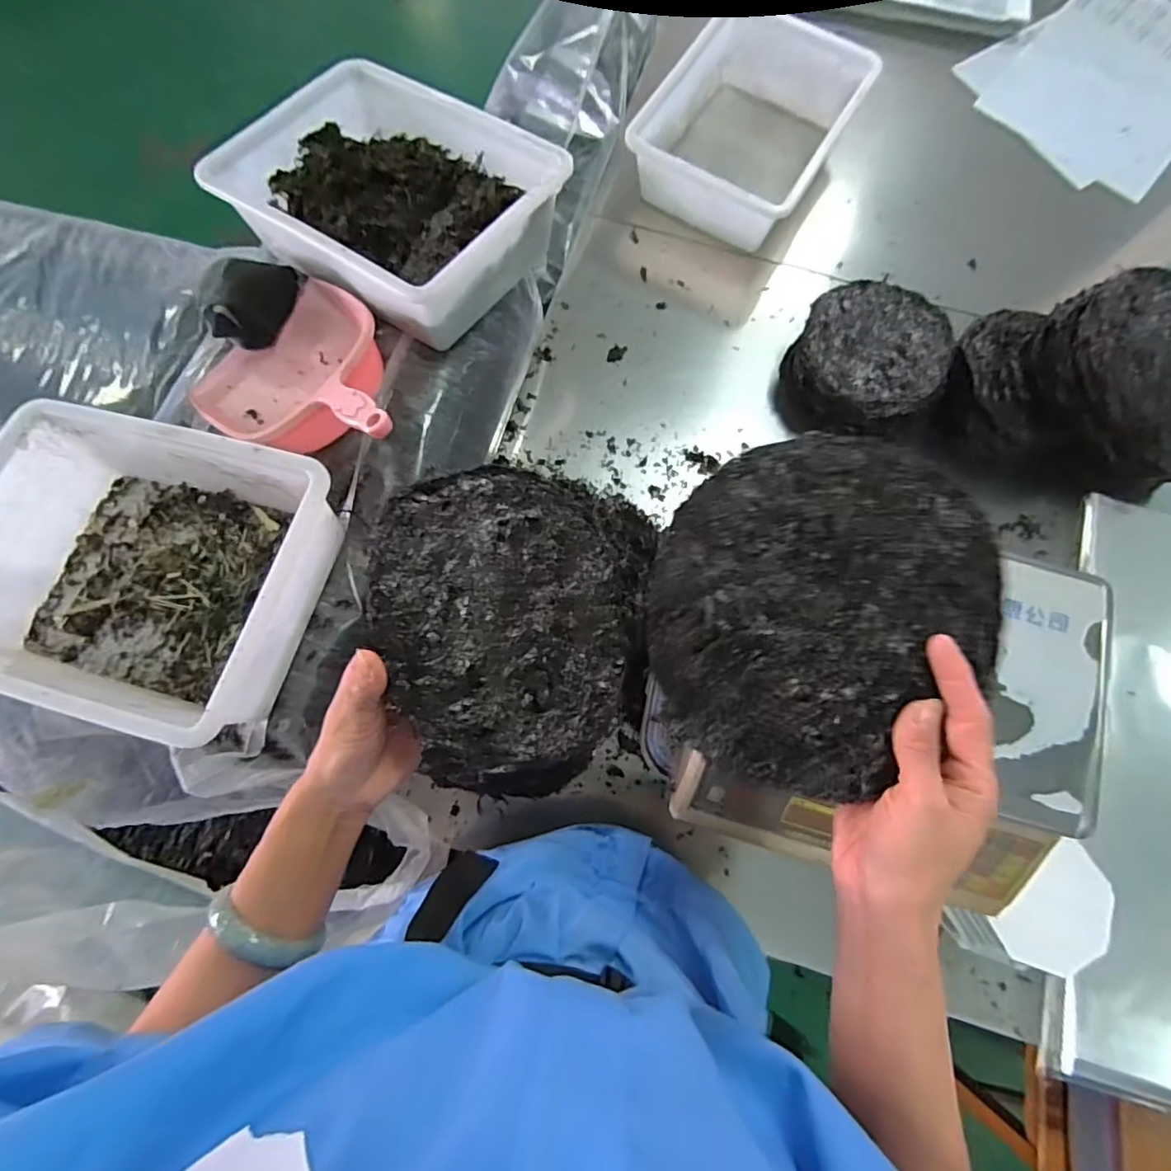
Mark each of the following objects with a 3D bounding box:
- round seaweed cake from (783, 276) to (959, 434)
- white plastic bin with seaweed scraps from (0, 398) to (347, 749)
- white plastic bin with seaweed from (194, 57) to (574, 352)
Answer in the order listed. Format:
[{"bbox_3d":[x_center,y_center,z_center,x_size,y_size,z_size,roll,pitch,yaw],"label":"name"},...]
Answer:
[{"bbox_3d":[0.404,-0.325,0.838,0.195,0.103,0.203,0,76,-1],"label":"round seaweed cake"},{"bbox_3d":[-0.450,-0.020,0.581,0.351,0.127,0.276,16,76,3],"label":"white plastic bin with seaweed scraps"},{"bbox_3d":[-0.231,-0.476,0.696,0.338,0.112,0.263,36,78,8],"label":"white plastic bin with seaweed"}]

